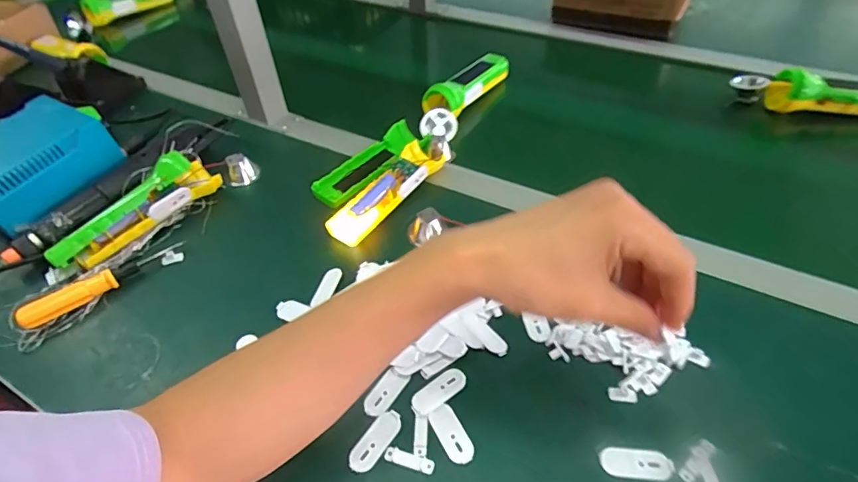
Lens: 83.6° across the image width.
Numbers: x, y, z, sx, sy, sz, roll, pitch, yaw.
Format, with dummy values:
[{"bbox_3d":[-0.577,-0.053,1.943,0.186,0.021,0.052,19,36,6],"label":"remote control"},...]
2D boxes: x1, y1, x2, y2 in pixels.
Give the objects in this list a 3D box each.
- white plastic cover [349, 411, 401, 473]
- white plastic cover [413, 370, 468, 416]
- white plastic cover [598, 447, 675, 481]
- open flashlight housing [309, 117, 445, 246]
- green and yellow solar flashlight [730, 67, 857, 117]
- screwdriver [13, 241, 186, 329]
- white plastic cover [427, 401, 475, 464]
[{"bbox_3d":[-0.040,0.151,0.364,0.021,0.004,0.050,26,52,25],"label":"white plastic cover"},{"bbox_3d":[0.008,0.120,0.385,0.049,0.004,0.020,-30,52,-24],"label":"white plastic cover"},{"bbox_3d":[0.148,0.158,0.342,0.050,0.004,0.020,2,46,5],"label":"white plastic cover"},{"bbox_3d":[-0.056,-0.076,0.557,0.096,0.034,0.182,30,54,28],"label":"open flashlight housing"},{"bbox_3d":[0.531,-0.201,0.642,0.209,0.051,0.058,10,47,12],"label":"green and yellow solar flashlight"},{"bbox_3d":[-0.314,0.038,0.465,0.146,0.022,0.016,-36,54,-28],"label":"screwdriver"},{"bbox_3d":[0.017,0.147,0.367,0.021,0.004,0.046,-23,49,-19],"label":"white plastic cover"}]

